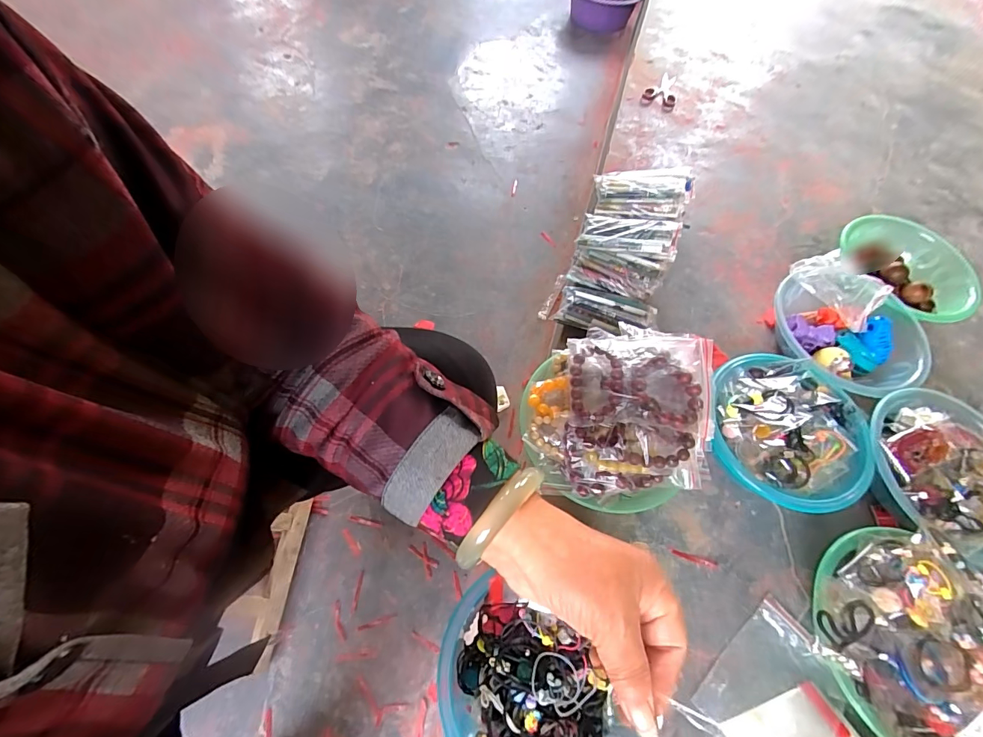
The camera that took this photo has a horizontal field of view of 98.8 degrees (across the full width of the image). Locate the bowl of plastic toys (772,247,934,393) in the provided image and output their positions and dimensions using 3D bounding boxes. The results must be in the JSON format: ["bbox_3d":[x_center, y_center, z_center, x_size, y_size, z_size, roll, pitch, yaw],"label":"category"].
[{"bbox_3d":[0.571,-0.060,0.698,0.208,0.099,0.234,-39,71,-21],"label":"bowl of plastic toys"}]

